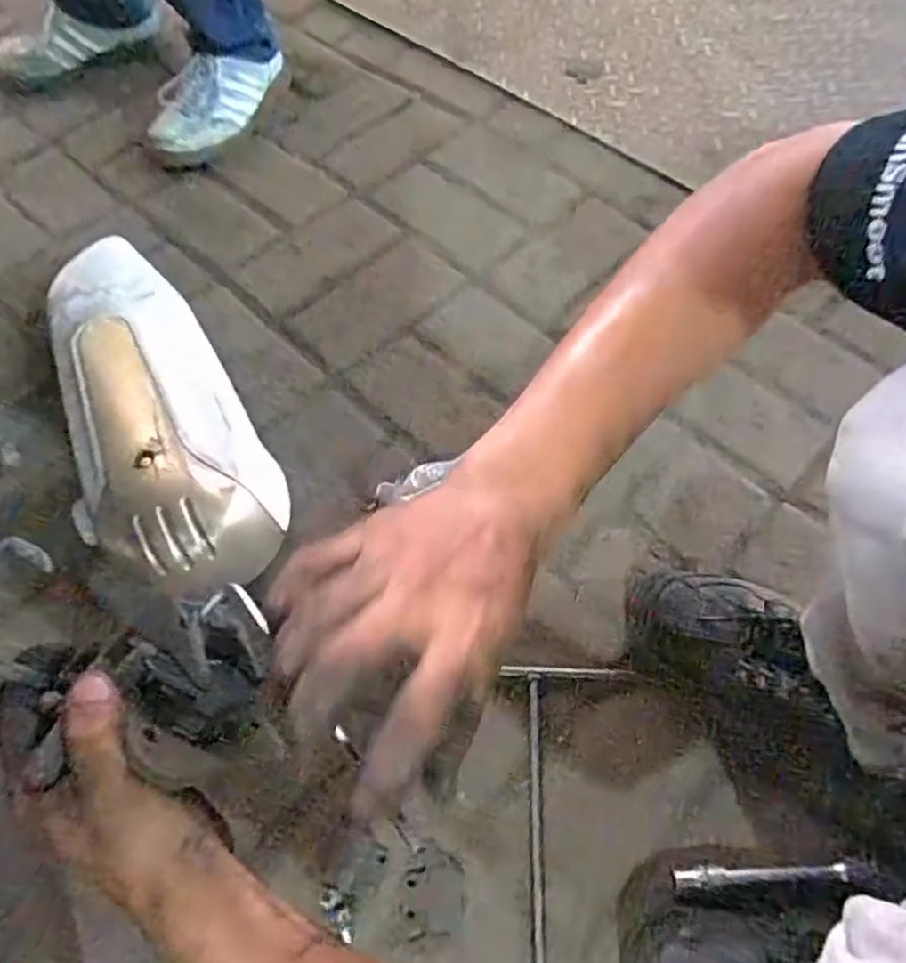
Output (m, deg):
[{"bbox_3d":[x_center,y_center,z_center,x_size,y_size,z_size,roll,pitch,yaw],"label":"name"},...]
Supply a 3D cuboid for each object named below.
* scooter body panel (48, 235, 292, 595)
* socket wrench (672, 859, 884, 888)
[{"bbox_3d":[-0.332,-0.103,0.714,0.174,0.085,0.522,-28,64,-13],"label":"scooter body panel"},{"bbox_3d":[0.235,0.292,0.504,0.144,0.022,0.016,-2,61,1],"label":"socket wrench"}]

